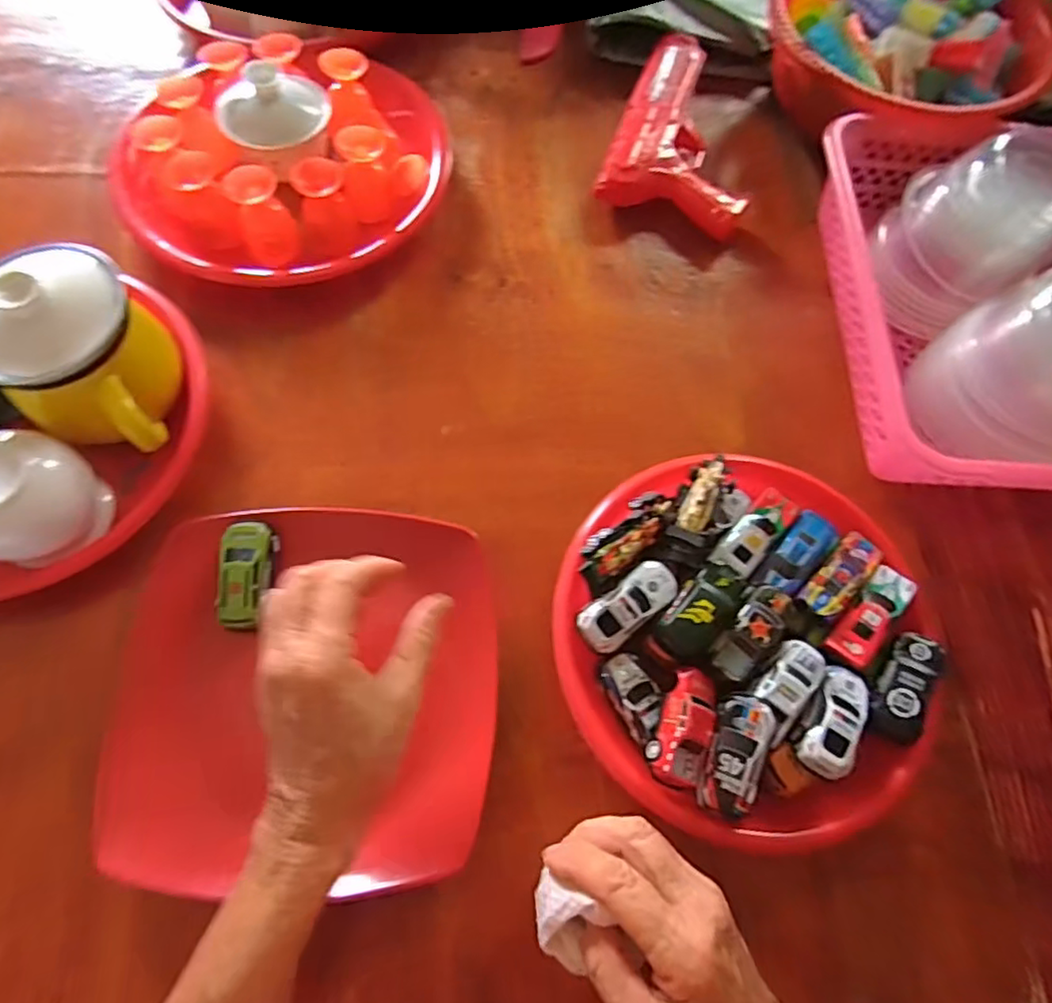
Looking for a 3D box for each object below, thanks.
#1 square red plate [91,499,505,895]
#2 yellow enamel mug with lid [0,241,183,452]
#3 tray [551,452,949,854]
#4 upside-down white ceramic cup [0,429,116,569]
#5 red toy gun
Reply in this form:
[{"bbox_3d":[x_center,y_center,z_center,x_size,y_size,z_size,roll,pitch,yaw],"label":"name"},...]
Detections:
[{"bbox_3d":[-0.123,0.103,0.355,0.207,0.033,0.201,1,68,-3],"label":"square red plate"},{"bbox_3d":[-0.264,-0.083,0.381,0.105,0.110,0.094,37,71,11],"label":"yellow enamel mug with lid"},{"bbox_3d":[0.129,0.072,0.375,0.217,0.048,0.219,1,68,-3],"label":"tray"},{"bbox_3d":[-0.290,0.000,0.361,0.060,0.066,0.071,18,68,4],"label":"upside-down white ceramic cup"},{"bbox_3d":[0.145,-0.324,0.542,0.118,0.036,0.200,19,68,5],"label":"red toy gun"}]

